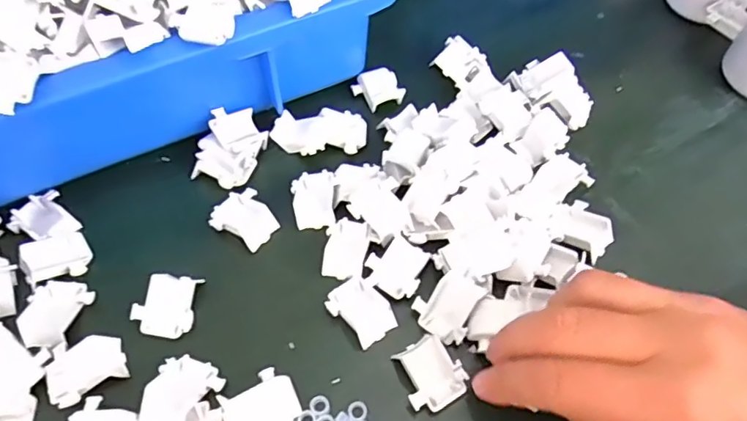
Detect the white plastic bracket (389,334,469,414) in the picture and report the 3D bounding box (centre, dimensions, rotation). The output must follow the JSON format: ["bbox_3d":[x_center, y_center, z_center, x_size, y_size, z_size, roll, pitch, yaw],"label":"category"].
[{"bbox_3d":[0.027,0.077,0.259,0.028,0.013,0.030,-26,62,-17],"label":"white plastic bracket"}]

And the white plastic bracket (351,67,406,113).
[{"bbox_3d":[0.003,-0.078,0.358,0.029,0.008,0.027,-18,60,-12],"label":"white plastic bracket"}]

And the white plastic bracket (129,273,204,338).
[{"bbox_3d":[-0.104,0.047,0.278,0.029,0.013,0.031,8,58,3],"label":"white plastic bracket"}]

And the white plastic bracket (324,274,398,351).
[{"bbox_3d":[-0.006,0.050,0.281,0.027,0.006,0.034,-31,63,-19],"label":"white plastic bracket"}]

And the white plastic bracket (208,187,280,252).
[{"bbox_3d":[-0.071,0.006,0.309,0.032,0.009,0.029,36,63,19],"label":"white plastic bracket"}]

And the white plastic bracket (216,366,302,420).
[{"bbox_3d":[-0.052,0.089,0.253,0.032,0.007,0.029,-19,60,-13],"label":"white plastic bracket"}]

